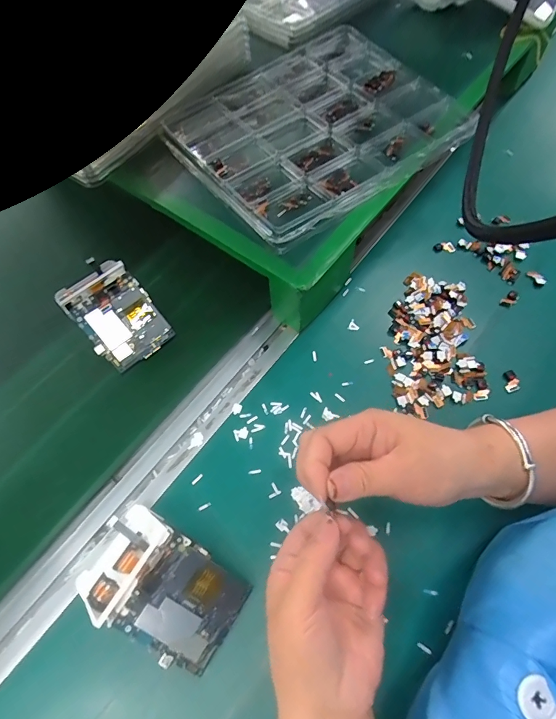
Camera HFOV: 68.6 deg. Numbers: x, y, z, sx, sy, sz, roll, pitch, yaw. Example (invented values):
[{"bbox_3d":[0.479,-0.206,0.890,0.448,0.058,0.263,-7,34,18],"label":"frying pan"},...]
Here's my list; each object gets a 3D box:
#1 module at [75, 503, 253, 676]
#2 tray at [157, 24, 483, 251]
[{"bbox_3d":[-0.087,0.174,0.312,0.109,0.034,0.072,39,69,-10],"label":"module"},{"bbox_3d":[0.039,-0.268,0.454,0.291,0.022,0.246,-36,68,-15],"label":"tray"}]

